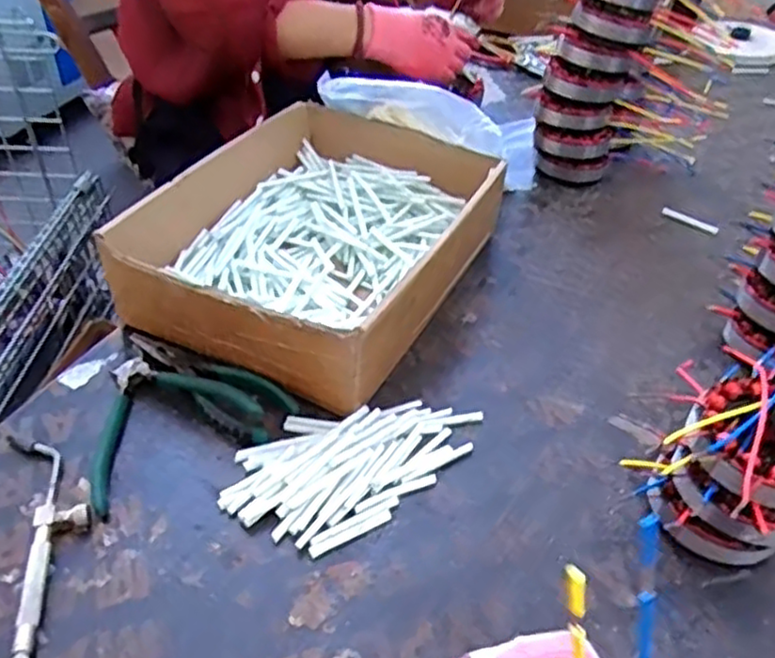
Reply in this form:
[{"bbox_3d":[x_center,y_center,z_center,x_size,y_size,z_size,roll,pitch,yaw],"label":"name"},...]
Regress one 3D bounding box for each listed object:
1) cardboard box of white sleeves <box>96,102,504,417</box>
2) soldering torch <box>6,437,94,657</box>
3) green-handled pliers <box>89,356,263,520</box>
[{"bbox_3d":[-0.056,-0.085,0.641,0.245,0.096,0.325,20,44,19],"label":"cardboard box of white sleeves"},{"bbox_3d":[-0.216,0.129,0.443,0.048,0.014,0.173,-13,43,-17],"label":"soldering torch"},{"bbox_3d":[-0.170,0.055,0.506,0.128,0.035,0.124,-24,47,-27],"label":"green-handled pliers"}]

